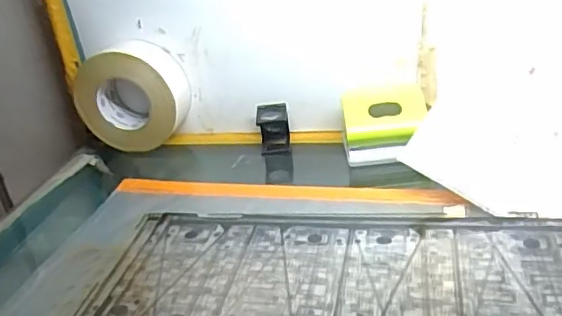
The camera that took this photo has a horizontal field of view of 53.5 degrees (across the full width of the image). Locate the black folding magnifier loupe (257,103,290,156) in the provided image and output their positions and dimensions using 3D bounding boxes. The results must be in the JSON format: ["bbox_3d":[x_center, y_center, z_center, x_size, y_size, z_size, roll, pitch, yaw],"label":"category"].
[{"bbox_3d":[-0.009,-0.035,0.726,0.038,0.063,0.038,-6,28,3],"label":"black folding magnifier loupe"}]

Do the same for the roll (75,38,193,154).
[{"bbox_3d":[-0.197,-0.081,0.745,0.132,0.127,0.074,3,29,19],"label":"roll"}]

